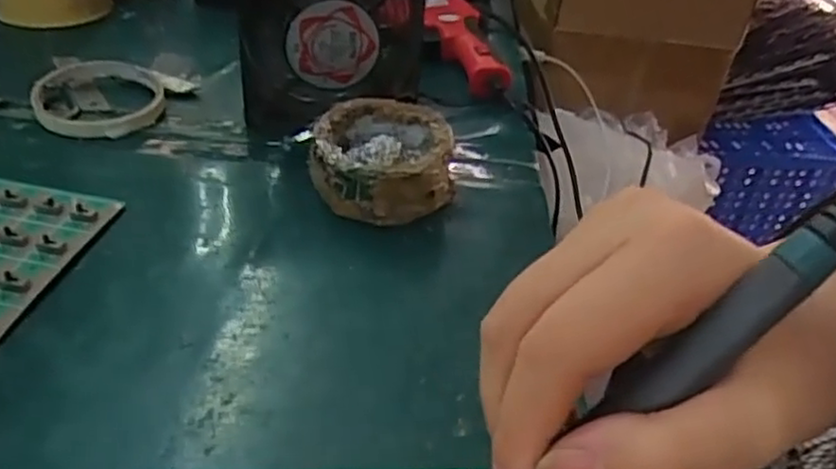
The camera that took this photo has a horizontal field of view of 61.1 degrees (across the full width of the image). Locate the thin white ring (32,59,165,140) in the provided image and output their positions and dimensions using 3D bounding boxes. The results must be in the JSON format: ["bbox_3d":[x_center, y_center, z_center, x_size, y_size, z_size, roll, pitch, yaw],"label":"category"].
[{"bbox_3d":[-0.223,-0.098,0.496,0.081,0.014,0.096,-9,40,-20],"label":"thin white ring"}]

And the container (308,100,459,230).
[{"bbox_3d":[-0.021,-0.045,0.435,0.086,0.041,0.086,6,37,-2],"label":"container"}]

